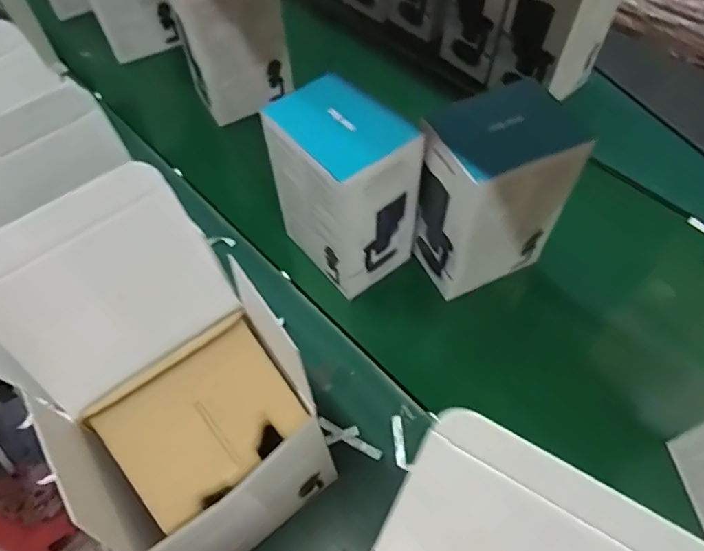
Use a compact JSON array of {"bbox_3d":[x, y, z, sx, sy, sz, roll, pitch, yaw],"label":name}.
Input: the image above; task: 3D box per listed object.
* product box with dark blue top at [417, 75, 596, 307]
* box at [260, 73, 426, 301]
[{"bbox_3d":[0.169,-0.085,0.622,0.146,0.218,0.100,-21,59,-10],"label":"product box with dark blue top"},{"bbox_3d":[-0.008,-0.103,0.642,0.125,0.211,0.148,-35,62,-18],"label":"box"}]

